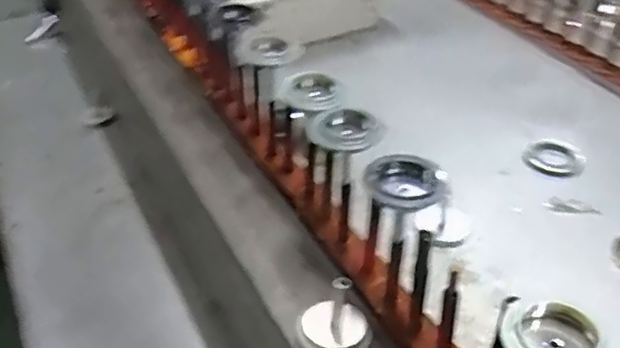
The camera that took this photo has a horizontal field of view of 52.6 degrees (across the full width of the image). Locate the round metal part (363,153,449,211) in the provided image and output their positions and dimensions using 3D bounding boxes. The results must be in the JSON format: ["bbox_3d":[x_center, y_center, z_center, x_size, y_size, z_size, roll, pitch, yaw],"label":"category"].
[{"bbox_3d":[0.095,0.007,0.620,0.079,0.022,0.053,5,58,14],"label":"round metal part"}]

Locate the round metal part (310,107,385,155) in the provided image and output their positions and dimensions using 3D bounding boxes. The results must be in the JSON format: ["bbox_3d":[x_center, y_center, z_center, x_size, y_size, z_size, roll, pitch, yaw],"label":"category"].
[{"bbox_3d":[0.041,-0.048,0.690,0.076,0.021,0.061,-4,52,-4],"label":"round metal part"}]

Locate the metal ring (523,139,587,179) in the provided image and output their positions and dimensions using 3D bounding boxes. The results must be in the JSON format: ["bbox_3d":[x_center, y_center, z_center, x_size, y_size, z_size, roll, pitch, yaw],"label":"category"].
[{"bbox_3d":[0.369,-0.023,0.946,0.084,0.004,0.080,1,52,-1],"label":"metal ring"}]

